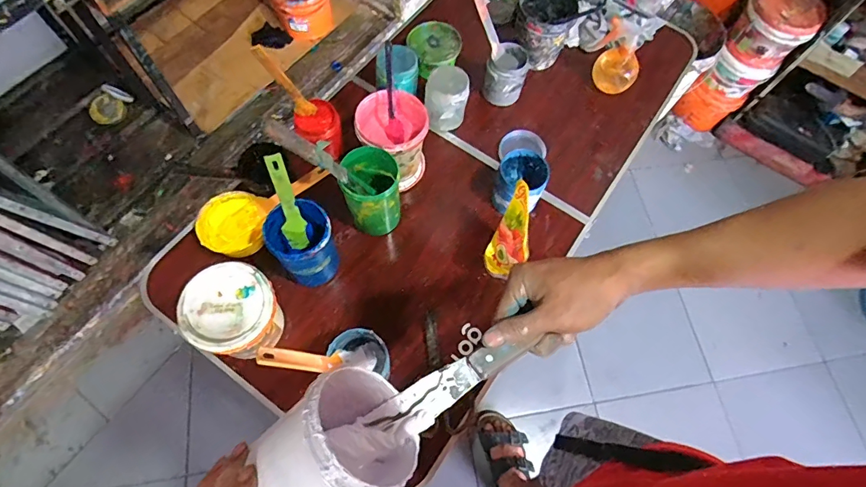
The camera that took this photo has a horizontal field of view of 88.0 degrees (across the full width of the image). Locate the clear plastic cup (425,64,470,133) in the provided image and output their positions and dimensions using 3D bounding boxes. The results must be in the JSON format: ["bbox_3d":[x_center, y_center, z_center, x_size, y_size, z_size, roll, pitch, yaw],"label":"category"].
[{"bbox_3d":[0.027,-0.287,0.892,0.086,0.100,0.076,5,66,-1],"label":"clear plastic cup"}]

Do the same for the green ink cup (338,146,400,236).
[{"bbox_3d":[-0.106,-0.090,0.789,0.096,0.139,0.112,-1,67,-4],"label":"green ink cup"}]

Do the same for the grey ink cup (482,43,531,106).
[{"bbox_3d":[0.152,-0.350,0.943,0.080,0.106,0.079,1,67,-3],"label":"grey ink cup"}]

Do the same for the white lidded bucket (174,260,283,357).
[{"bbox_3d":[-0.298,0.110,0.687,0.130,0.126,0.122,1,67,-3],"label":"white lidded bucket"}]

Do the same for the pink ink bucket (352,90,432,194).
[{"bbox_3d":[-0.073,-0.189,0.836,0.122,0.133,0.131,1,67,-3],"label":"pink ink bucket"}]

